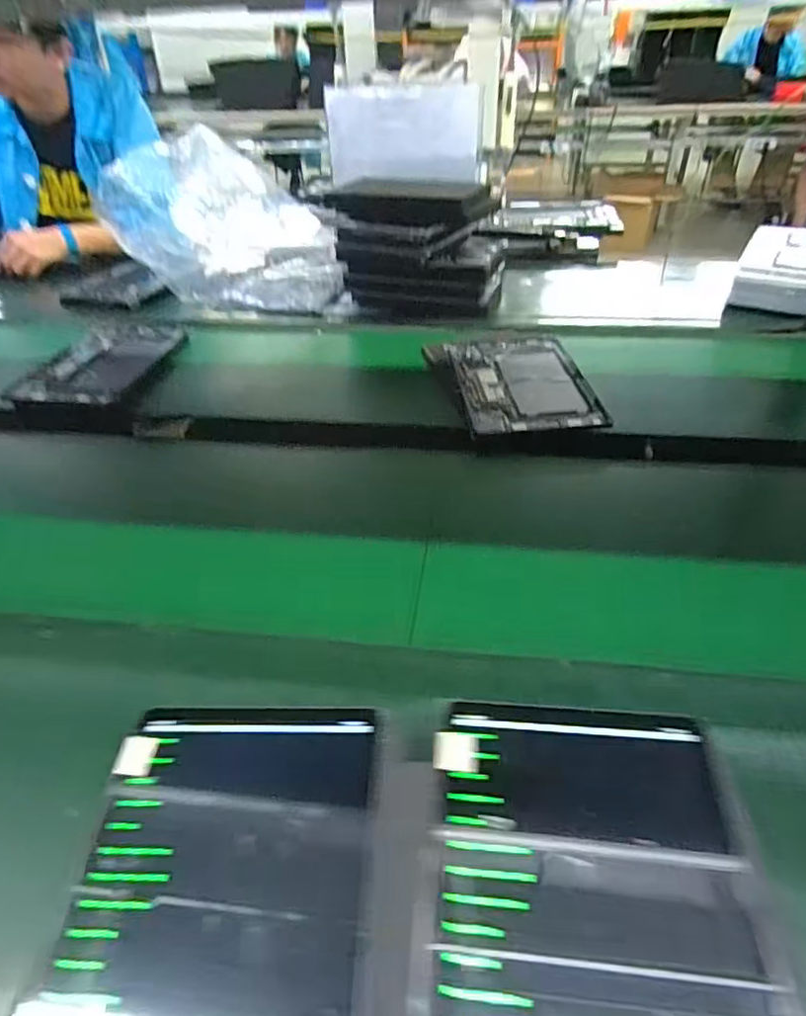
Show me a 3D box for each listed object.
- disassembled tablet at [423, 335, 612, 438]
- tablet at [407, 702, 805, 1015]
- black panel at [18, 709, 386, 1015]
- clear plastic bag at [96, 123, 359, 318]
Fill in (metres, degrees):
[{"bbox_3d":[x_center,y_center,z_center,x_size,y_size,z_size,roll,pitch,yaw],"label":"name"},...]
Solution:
[{"bbox_3d":[0.146,-0.174,0.806,0.190,0.012,0.242,-6,40,-3],"label":"disassembled tablet"},{"bbox_3d":[0.097,0.216,0.294,0.179,0.014,0.250,3,40,6],"label":"tablet"},{"bbox_3d":[-0.098,0.219,0.304,0.165,0.008,0.252,0,39,3],"label":"black panel"},{"bbox_3d":[-0.290,-0.522,1.094,0.392,0.223,0.231,7,40,12],"label":"clear plastic bag"}]

